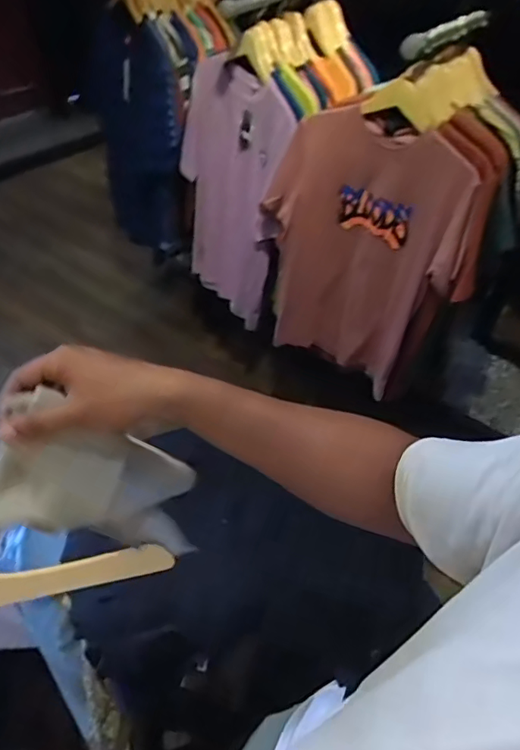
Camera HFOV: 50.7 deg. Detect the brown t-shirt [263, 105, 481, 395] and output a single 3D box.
[{"bbox_3d":[0.258,-0.295,1.426,0.532,0.649,0.137,28,49,21],"label":"brown t-shirt"}]

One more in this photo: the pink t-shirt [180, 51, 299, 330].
[{"bbox_3d":[-0.088,-0.529,1.648,0.145,0.689,0.422,-30,55,-31],"label":"pink t-shirt"}]

